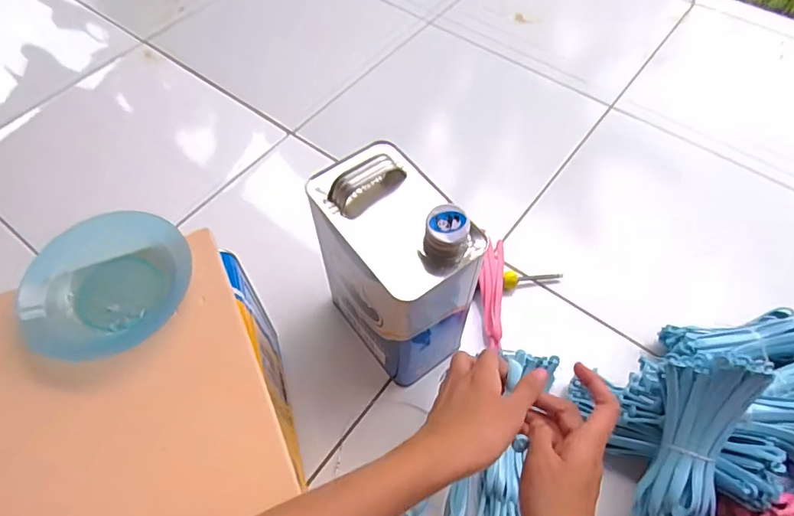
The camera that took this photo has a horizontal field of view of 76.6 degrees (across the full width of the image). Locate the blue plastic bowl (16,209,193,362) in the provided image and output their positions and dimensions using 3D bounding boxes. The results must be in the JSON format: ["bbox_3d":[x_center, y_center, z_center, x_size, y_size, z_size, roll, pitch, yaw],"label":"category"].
[{"bbox_3d":[-0.233,0.019,0.410,0.125,0.033,0.114,-1,58,1],"label":"blue plastic bowl"}]

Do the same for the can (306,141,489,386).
[{"bbox_3d":[-0.009,0.009,0.551,0.112,0.239,0.171,-37,64,-20],"label":"can"}]

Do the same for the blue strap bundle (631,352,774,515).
[{"bbox_3d":[0.291,0.199,0.502,0.082,0.051,0.222,18,91,12],"label":"blue strap bundle"}]

